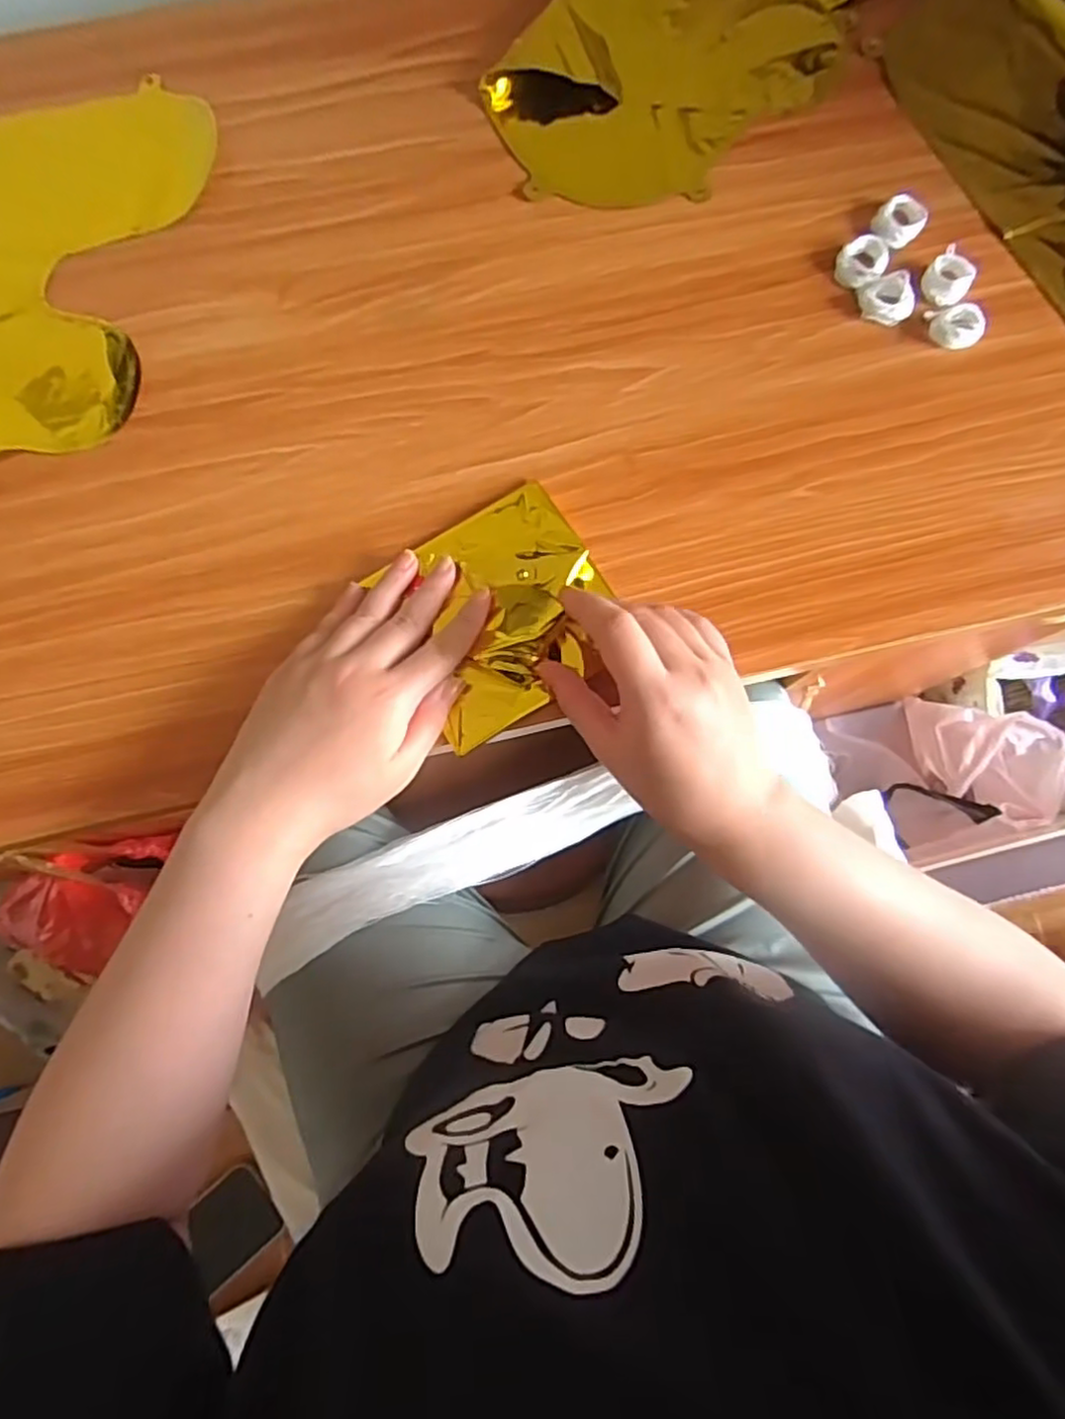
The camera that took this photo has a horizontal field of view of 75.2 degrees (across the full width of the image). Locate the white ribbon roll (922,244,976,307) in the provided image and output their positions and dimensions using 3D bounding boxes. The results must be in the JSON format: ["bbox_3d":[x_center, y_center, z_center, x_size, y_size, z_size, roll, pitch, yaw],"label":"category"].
[{"bbox_3d":[0.257,-0.266,0.427,0.028,0.014,0.030,0,78,0],"label":"white ribbon roll"}]

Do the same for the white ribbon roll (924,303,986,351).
[{"bbox_3d":[0.258,-0.233,0.421,0.027,0.012,0.027,0,78,0],"label":"white ribbon roll"}]

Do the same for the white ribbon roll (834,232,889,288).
[{"bbox_3d":[0.206,-0.280,0.431,0.028,0.009,0.035,32,80,7],"label":"white ribbon roll"}]

